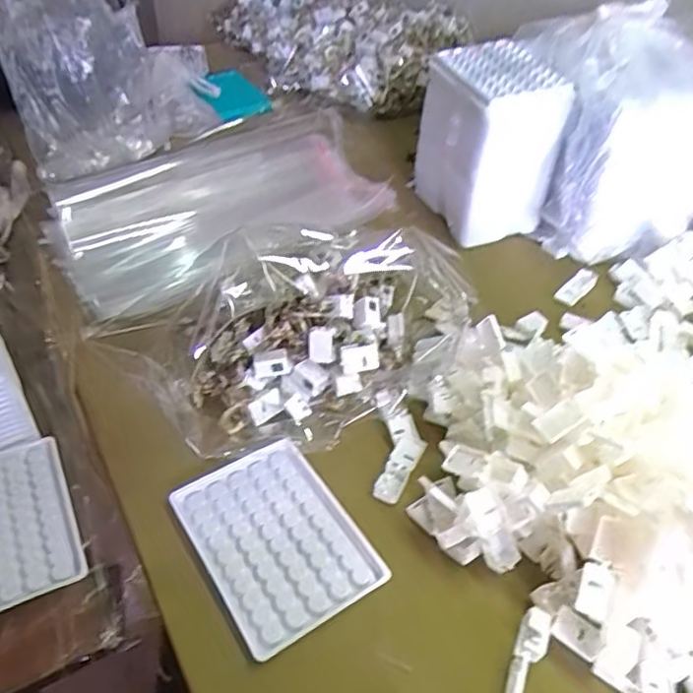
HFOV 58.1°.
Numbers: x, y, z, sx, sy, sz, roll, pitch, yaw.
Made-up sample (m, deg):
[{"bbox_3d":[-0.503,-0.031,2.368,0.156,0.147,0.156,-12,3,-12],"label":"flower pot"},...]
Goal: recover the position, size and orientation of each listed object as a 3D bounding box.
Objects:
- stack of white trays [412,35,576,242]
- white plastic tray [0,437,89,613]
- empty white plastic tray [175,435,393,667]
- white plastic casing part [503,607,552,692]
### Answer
[{"bbox_3d":[0.142,-0.207,0.644,0.095,0.156,0.126,-13,45,-15],"label":"stack of white trays"},{"bbox_3d":[-0.239,0.125,0.428,0.094,0.010,0.122,-18,47,-23],"label":"white plastic tray"},{"bbox_3d":[-0.045,0.121,0.403,0.093,0.008,0.126,-24,49,-25],"label":"empty white plastic tray"},{"bbox_3d":[0.101,0.174,0.348,0.016,0.018,0.055,18,46,16],"label":"white plastic casing part"}]

